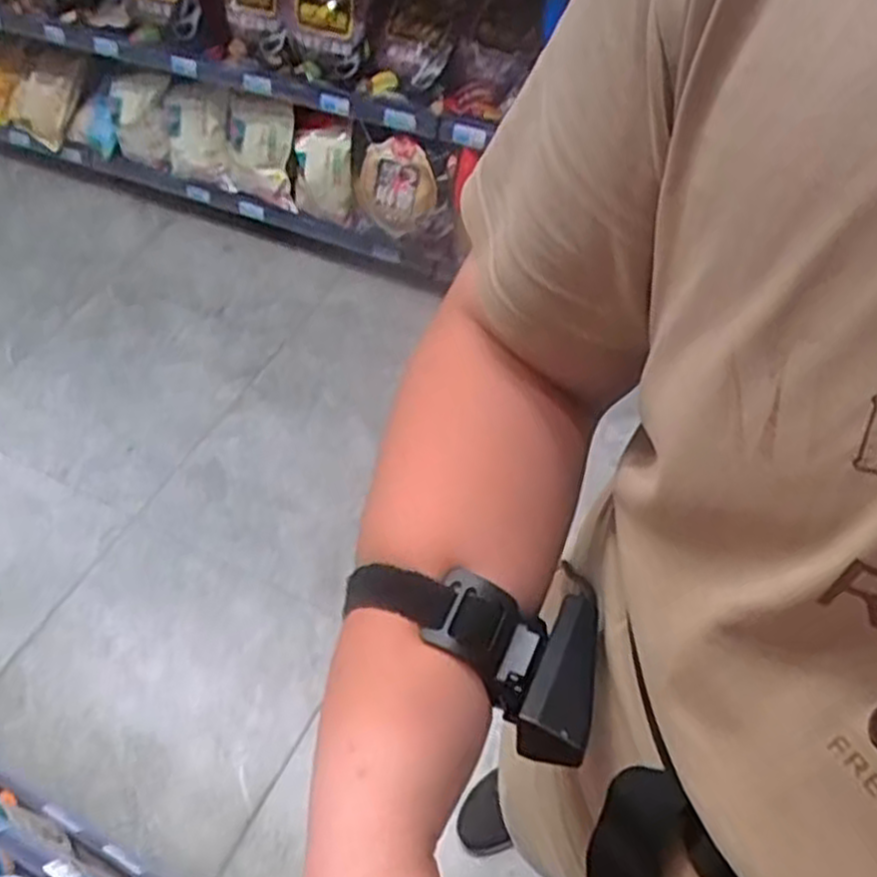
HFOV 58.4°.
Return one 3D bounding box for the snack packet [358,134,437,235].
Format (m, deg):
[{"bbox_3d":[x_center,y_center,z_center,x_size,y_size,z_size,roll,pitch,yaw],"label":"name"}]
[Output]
[{"bbox_3d":[-0.104,-0.597,1.882,0.165,0.230,0.067,-17,53,-10],"label":"snack packet"}]

